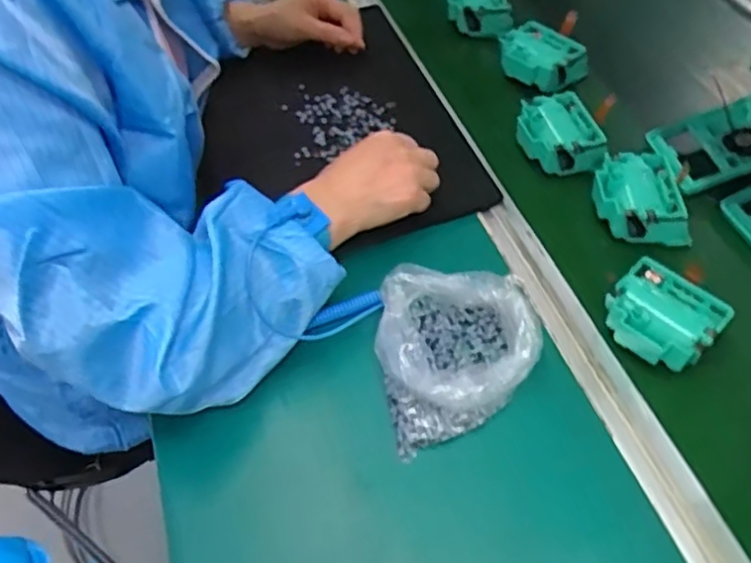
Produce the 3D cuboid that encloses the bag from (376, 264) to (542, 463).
[{"bbox_3d":[0.060,0.044,0.474,0.117,0.046,0.131,-10,52,-6],"label":"bag"}]

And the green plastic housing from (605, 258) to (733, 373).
[{"bbox_3d":[0.212,0.029,0.486,0.061,0.035,0.078,-37,59,-24],"label":"green plastic housing"}]

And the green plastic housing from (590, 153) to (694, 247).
[{"bbox_3d":[0.227,-0.067,0.568,0.077,0.044,0.077,-4,52,-1],"label":"green plastic housing"}]

